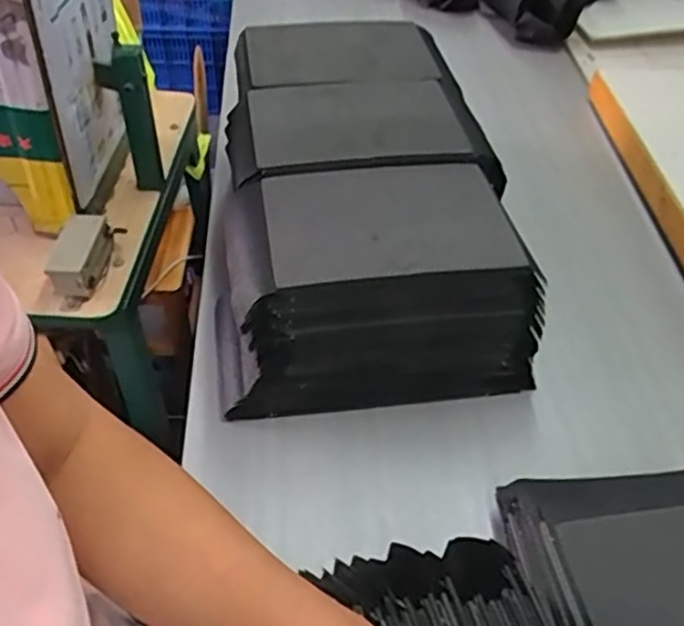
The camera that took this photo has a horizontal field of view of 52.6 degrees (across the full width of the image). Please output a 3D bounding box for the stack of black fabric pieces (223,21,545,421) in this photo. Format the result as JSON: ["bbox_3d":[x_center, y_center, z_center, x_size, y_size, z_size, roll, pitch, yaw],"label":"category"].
[{"bbox_3d":[0.004,-0.132,0.786,0.293,0.172,0.475,-6,47,-9],"label":"stack of black fabric pieces"}]

